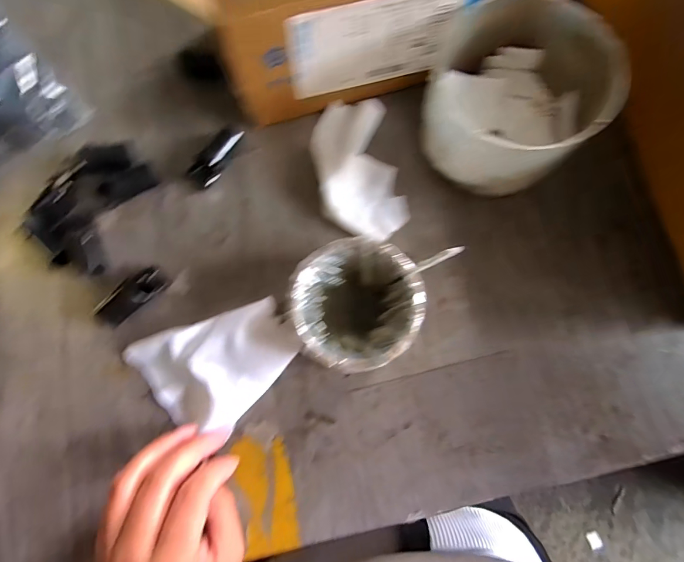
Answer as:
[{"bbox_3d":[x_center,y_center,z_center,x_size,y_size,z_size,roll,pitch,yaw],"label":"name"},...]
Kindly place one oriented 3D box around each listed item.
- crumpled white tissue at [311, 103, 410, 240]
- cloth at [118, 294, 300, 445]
[{"bbox_3d":[0.012,-0.091,0.308,0.064,0.016,0.118,-12,80,-1],"label":"crumpled white tissue"},{"bbox_3d":[-0.089,0.063,0.278,0.119,0.020,0.075,-18,80,-2],"label":"cloth"}]

